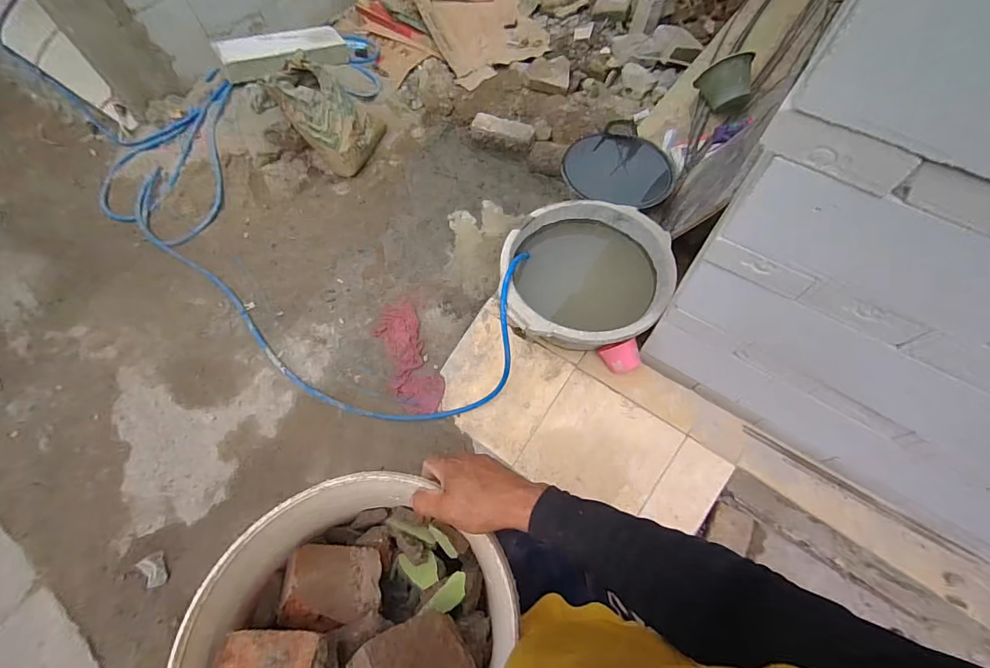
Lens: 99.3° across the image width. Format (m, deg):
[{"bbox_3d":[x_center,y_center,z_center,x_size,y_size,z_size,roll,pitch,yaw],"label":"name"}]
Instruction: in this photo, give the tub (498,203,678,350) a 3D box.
[{"bbox_3d":[0.288,-0.179,1.397,0.519,0.250,0.538,0,62,1],"label":"tub"}]

